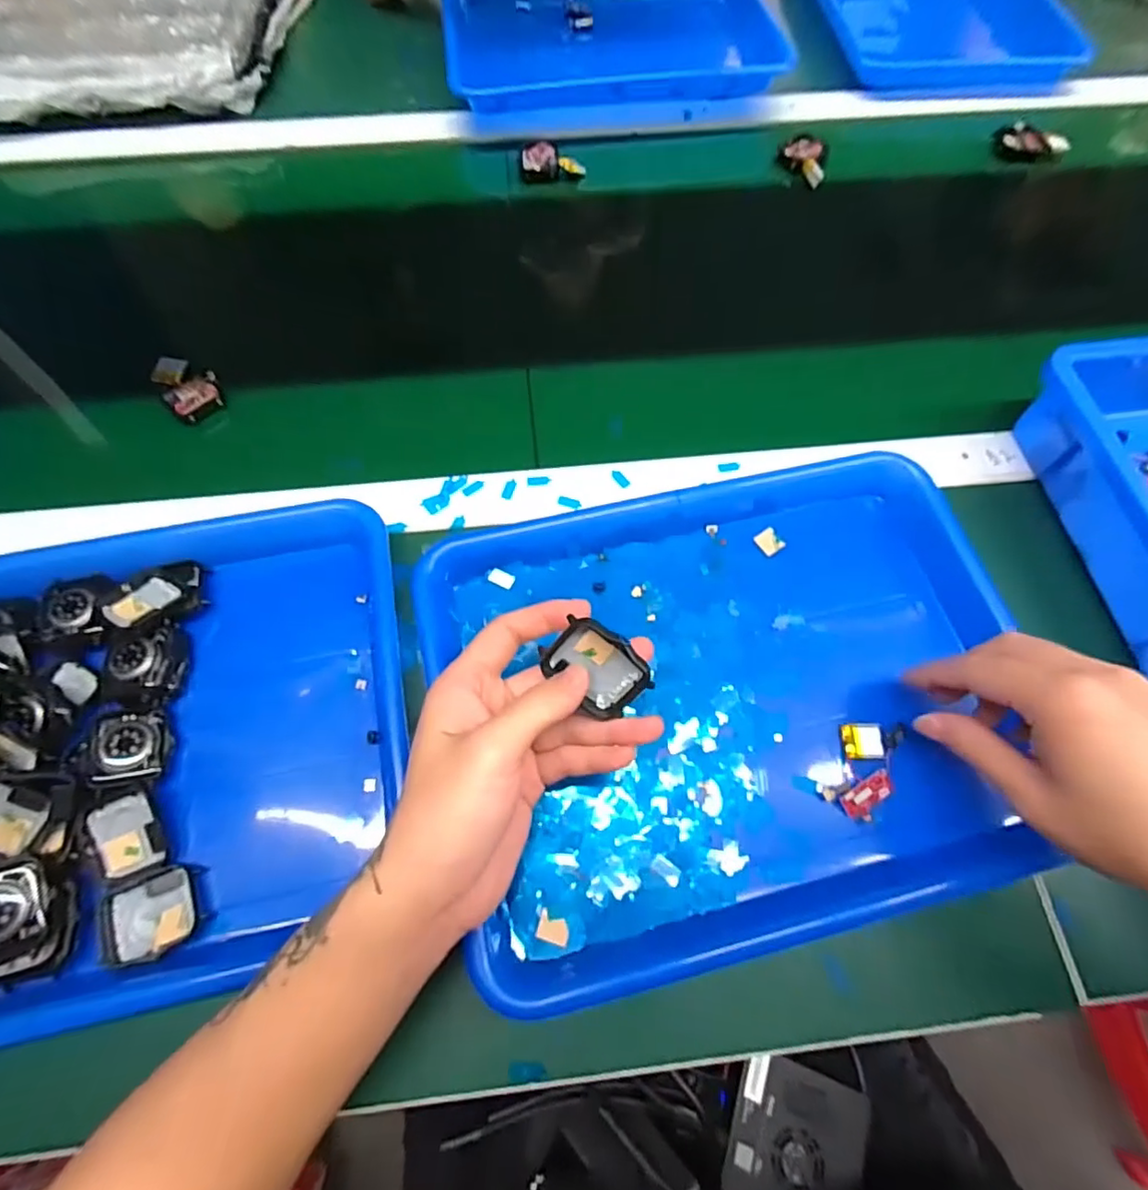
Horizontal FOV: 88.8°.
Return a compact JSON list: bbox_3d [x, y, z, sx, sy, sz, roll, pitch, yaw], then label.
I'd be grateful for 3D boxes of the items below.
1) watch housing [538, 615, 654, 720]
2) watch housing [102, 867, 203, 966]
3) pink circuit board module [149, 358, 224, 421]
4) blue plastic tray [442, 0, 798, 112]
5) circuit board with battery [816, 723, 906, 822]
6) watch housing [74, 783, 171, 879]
[{"bbox_3d":[0.011,0.032,0.264,0.044,0.015,0.035,42,100,-2],"label":"watch housing"},{"bbox_3d":[-0.208,0.158,0.289,0.046,0.009,0.037,-22,69,-9],"label":"watch housing"},{"bbox_3d":[-0.285,-0.154,0.430,0.055,0.015,0.037,40,72,12],"label":"pink circuit board module"},{"bbox_3d":[0.035,-0.602,0.622,0.339,0.040,0.252,-8,67,-3],"label":"blue plastic tray"},{"bbox_3d":[0.159,0.093,0.321,0.032,0.008,0.054,26,69,11],"label":"circuit board with battery"},{"bbox_3d":[-0.230,0.122,0.303,0.033,0.013,0.045,-26,89,-13],"label":"watch housing"}]

